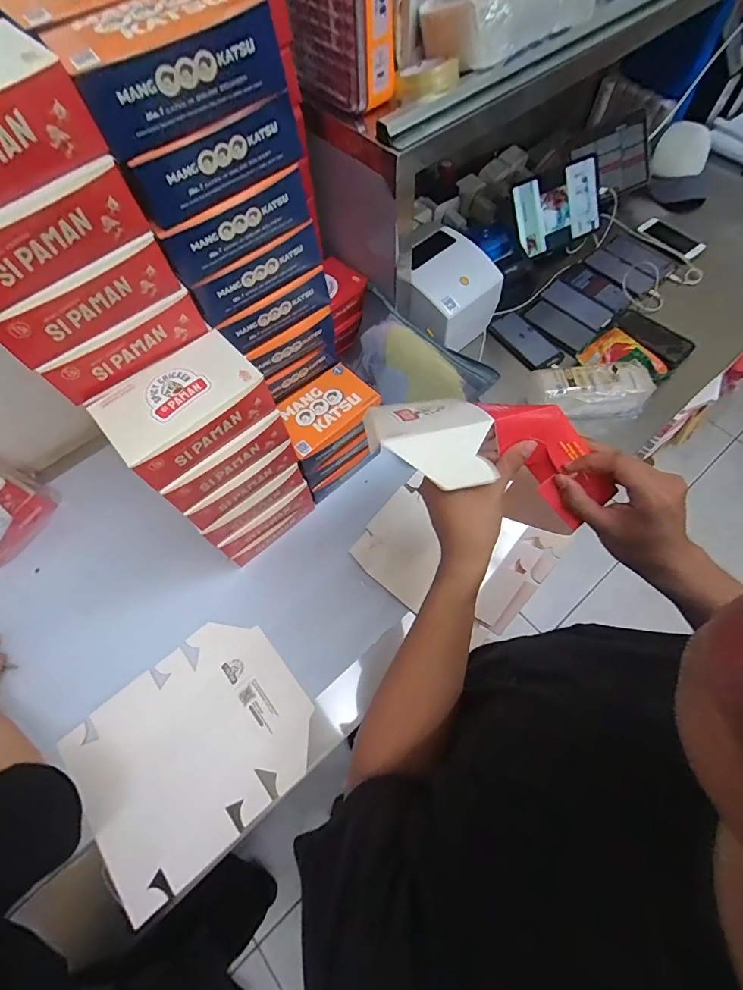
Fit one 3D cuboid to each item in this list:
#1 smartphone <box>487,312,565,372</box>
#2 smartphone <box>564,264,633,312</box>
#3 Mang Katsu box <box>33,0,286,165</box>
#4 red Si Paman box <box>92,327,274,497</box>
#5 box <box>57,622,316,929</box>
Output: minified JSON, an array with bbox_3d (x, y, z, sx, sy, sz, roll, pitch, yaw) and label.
[{"bbox_3d":[0.346,-0.344,0.954,0.085,0.013,0.168,-33,68,-12],"label":"smartphone"},{"bbox_3d":[0.542,-0.498,1.024,0.075,0.013,0.163,-36,63,-9],"label":"smartphone"},{"bbox_3d":[-0.184,-0.392,0.382,0.168,0.066,0.118,-33,68,-12],"label":"Mang Katsu box"},{"bbox_3d":[-0.220,-0.103,0.516,0.177,0.058,0.105,-40,69,-15],"label":"red Si Paman box"},{"bbox_3d":[-0.278,0.392,0.677,0.342,0.013,0.280,-38,69,-14],"label":"box"}]

